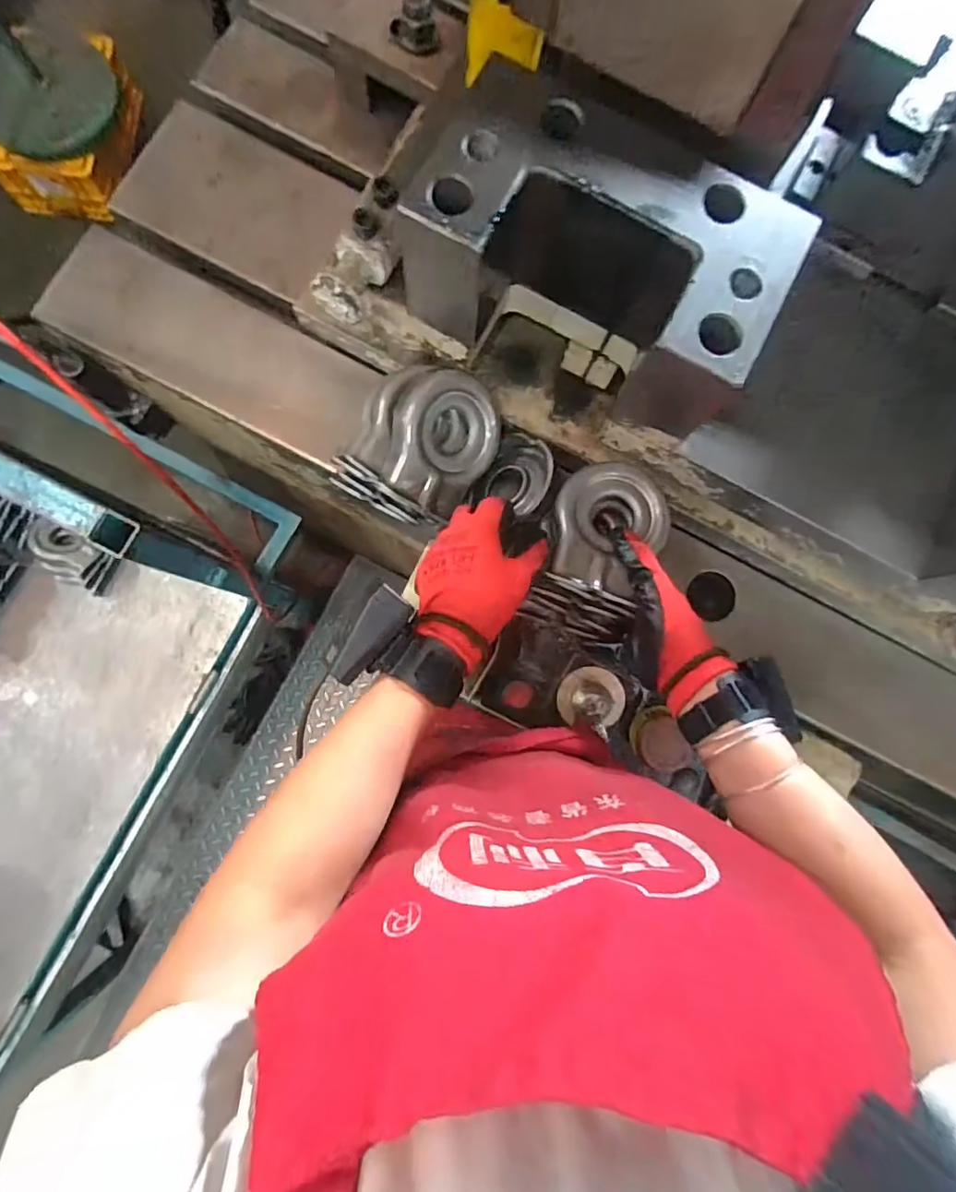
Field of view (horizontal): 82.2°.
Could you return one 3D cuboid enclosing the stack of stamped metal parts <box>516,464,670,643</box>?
[{"bbox_3d":[0.105,-0.041,0.496,0.098,0.078,0.146,16,82,-2],"label":"stack of stamped metal parts"}]

